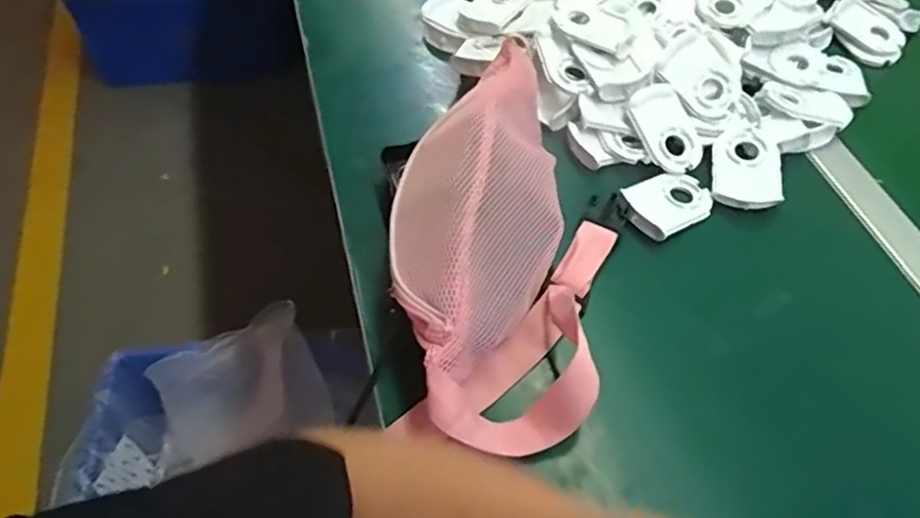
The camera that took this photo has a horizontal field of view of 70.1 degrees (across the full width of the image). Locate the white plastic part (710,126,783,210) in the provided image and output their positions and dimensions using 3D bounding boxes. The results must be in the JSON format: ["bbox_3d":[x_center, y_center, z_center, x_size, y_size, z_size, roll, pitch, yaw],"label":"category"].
[{"bbox_3d":[0.261,-0.085,0.600,0.059,0.019,0.083,8,54,5],"label":"white plastic part"}]

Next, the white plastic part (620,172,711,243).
[{"bbox_3d":[0.186,-0.052,0.585,0.084,0.016,0.056,-28,59,-20],"label":"white plastic part"}]

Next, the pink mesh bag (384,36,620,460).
[{"bbox_3d":[0.034,-0.028,0.515,0.176,0.082,0.340,6,54,4],"label":"pink mesh bag"}]

